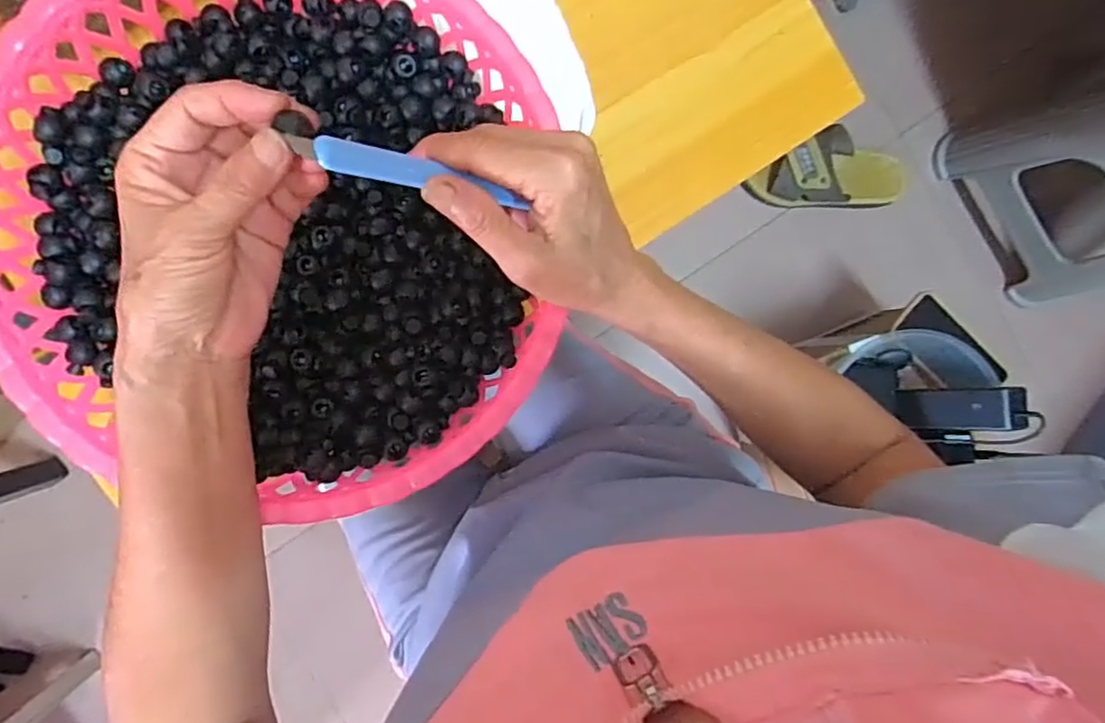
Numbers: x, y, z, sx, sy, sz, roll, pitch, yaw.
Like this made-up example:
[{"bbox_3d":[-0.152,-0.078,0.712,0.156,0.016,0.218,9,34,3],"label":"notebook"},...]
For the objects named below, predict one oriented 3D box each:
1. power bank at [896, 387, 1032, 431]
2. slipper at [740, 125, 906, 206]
[{"bbox_3d":[0.491,0.056,0.778,0.027,0.142,0.051,-10,90,-23],"label":"power bank"},{"bbox_3d":[0.401,-0.285,0.953,0.231,0.075,0.109,-2,93,-8],"label":"slipper"}]

